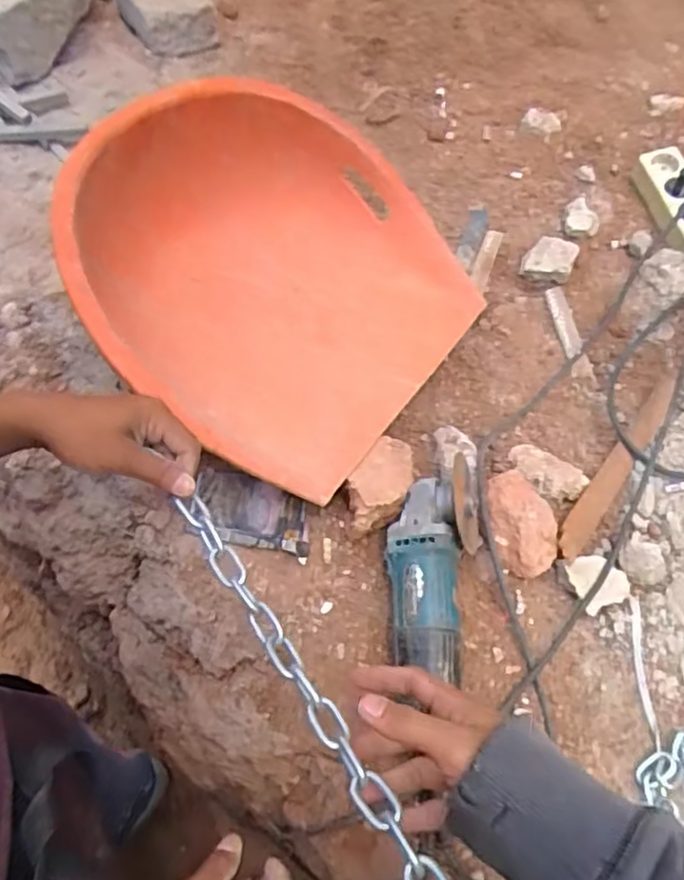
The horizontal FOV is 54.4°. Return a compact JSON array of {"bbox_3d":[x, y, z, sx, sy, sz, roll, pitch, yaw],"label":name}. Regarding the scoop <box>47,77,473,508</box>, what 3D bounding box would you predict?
[{"bbox_3d":[-0.065,-0.194,0.731,0.369,0.196,0.440,31,60,14],"label":"scoop"}]

